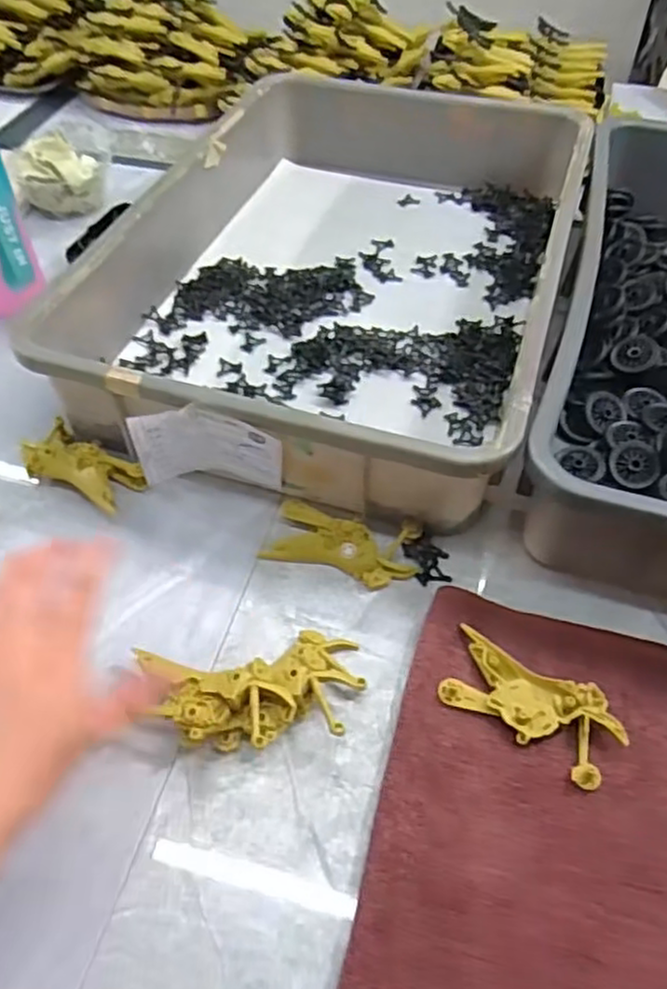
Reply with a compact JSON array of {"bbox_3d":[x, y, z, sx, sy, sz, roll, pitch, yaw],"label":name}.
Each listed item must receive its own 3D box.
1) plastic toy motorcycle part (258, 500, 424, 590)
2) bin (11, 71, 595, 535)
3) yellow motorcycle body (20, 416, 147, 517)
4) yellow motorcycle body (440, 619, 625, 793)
[{"bbox_3d":[0.007,0.034,0.493,0.102,0.016,0.050,13,52,11],"label":"plastic toy motorcycle part"},{"bbox_3d":[0.018,-0.216,0.644,0.353,0.098,0.540,13,52,11],"label":"bin"},{"bbox_3d":[-0.187,-0.021,0.531,0.091,0.025,0.049,23,54,19],"label":"yellow motorcycle body"},{"bbox_3d":[0.115,0.122,0.414,0.099,0.014,0.051,28,56,22],"label":"yellow motorcycle body"}]

